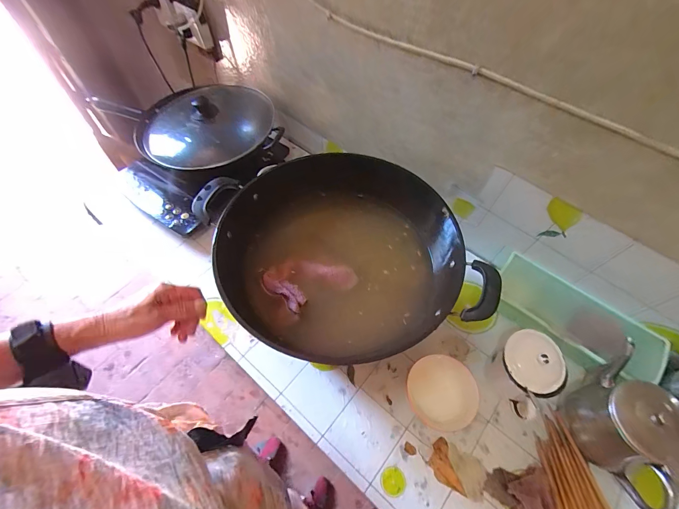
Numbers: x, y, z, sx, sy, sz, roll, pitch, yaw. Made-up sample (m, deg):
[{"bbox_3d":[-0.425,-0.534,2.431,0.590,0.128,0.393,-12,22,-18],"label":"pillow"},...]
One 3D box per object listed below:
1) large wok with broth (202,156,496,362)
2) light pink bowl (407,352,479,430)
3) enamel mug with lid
[{"bbox_3d":[0.005,0.001,0.550,0.427,0.125,0.337,-12,59,-8],"label":"large wok with broth"},{"bbox_3d":[0.176,0.236,0.553,0.101,0.045,0.115,-14,59,-9],"label":"light pink bowl"},{"bbox_3d":[0.308,0.196,0.536,0.084,0.115,0.102,-32,64,-19],"label":"enamel mug with lid"}]

